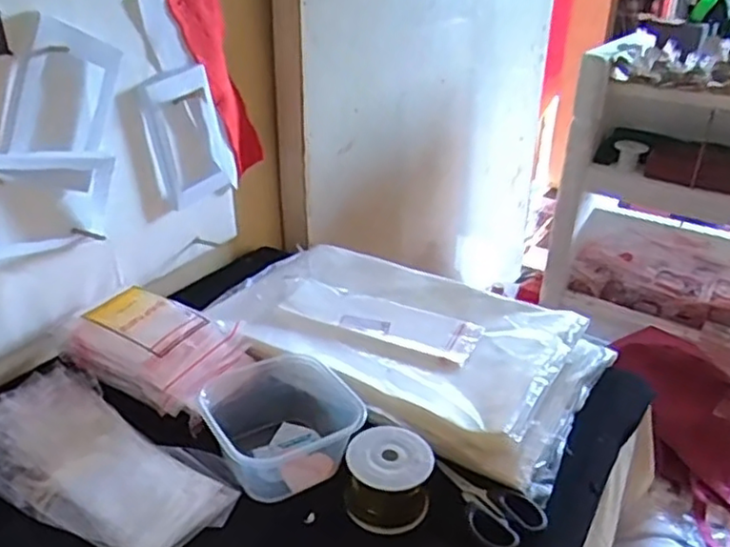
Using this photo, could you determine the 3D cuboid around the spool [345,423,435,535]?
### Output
[{"bbox_3d":[0.019,0.163,0.525,0.064,0.053,0.062,1,28,-1],"label":"spool"}]

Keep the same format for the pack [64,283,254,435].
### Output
[{"bbox_3d":[-0.195,0.071,0.641,0.161,0.059,0.108,16,31,26],"label":"pack"}]

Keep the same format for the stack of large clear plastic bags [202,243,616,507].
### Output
[{"bbox_3d":[0.036,0.067,0.704,0.389,0.045,0.242,17,31,27],"label":"stack of large clear plastic bags"}]

